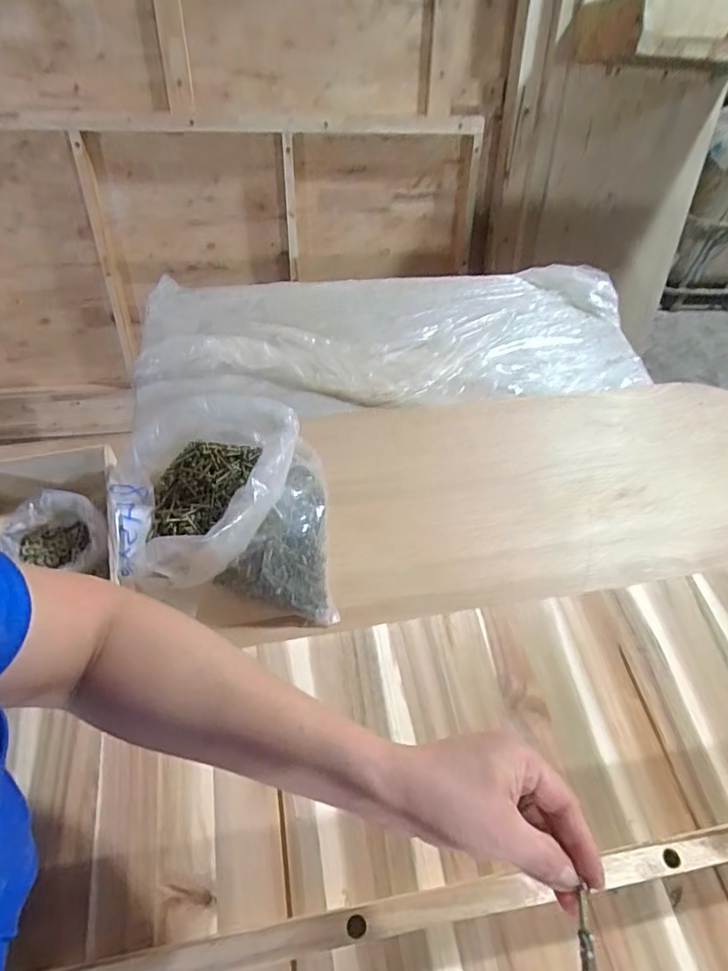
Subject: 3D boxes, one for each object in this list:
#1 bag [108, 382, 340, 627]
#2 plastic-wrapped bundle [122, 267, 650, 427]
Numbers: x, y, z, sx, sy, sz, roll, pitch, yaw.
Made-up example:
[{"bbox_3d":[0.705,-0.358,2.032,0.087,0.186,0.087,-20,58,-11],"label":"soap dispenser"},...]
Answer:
[{"bbox_3d":[-0.142,0.024,0.538,0.204,0.114,0.208,-6,58,-8],"label":"bag"},{"bbox_3d":[0.061,-0.251,0.866,0.820,0.053,0.326,-10,58,-10],"label":"plastic-wrapped bundle"}]

